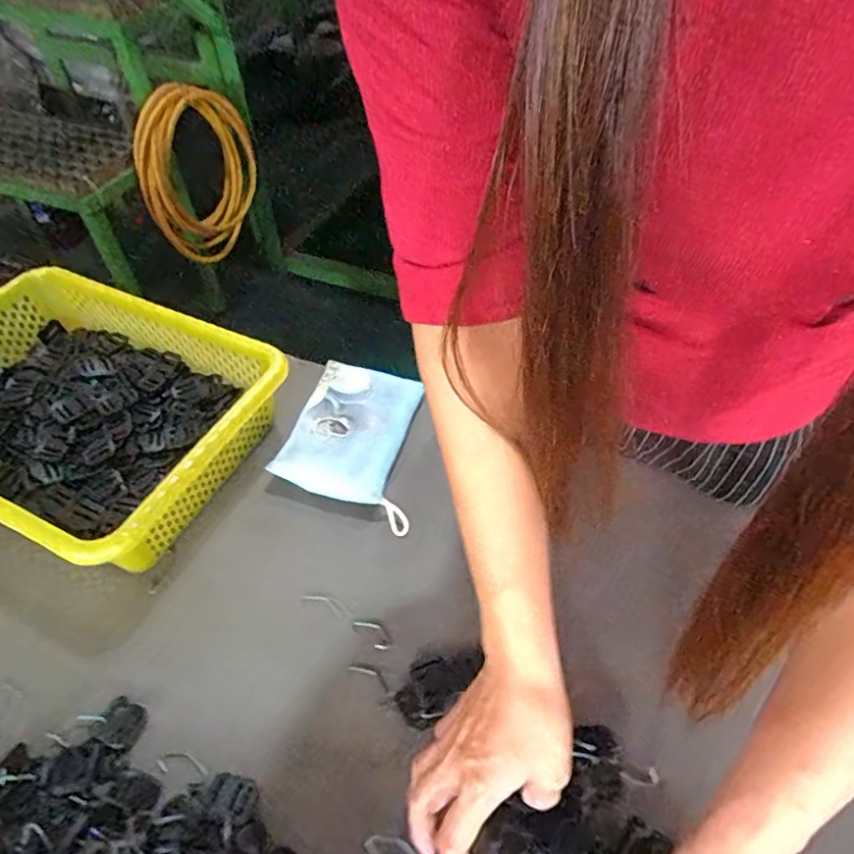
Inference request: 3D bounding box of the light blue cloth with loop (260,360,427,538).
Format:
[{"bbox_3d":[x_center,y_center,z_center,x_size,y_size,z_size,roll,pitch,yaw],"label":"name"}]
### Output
[{"bbox_3d":[-0.069,0.003,0.572,0.131,0.015,0.162,14,56,7],"label":"light blue cloth with loop"}]

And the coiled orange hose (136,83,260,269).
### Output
[{"bbox_3d":[-0.555,-0.627,1.376,0.063,0.387,0.375,18,54,13],"label":"coiled orange hose"}]

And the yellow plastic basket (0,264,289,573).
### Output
[{"bbox_3d":[-0.344,-0.028,0.546,0.352,0.088,0.254,22,54,16],"label":"yellow plastic basket"}]

